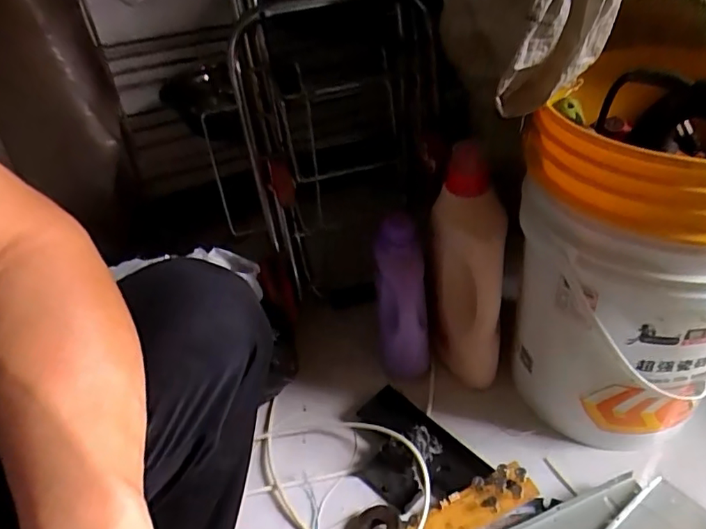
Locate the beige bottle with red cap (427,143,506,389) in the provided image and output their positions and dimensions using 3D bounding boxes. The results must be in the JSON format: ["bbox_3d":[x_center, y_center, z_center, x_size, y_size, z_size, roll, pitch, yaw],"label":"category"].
[{"bbox_3d":[0.160,0.025,0.746,0.100,0.366,0.117,7,41,14],"label":"beige bottle with red cap"}]

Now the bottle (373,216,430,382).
[{"bbox_3d":[0.071,0.061,0.793,0.072,0.253,0.074,-6,39,-1],"label":"bottle"}]

